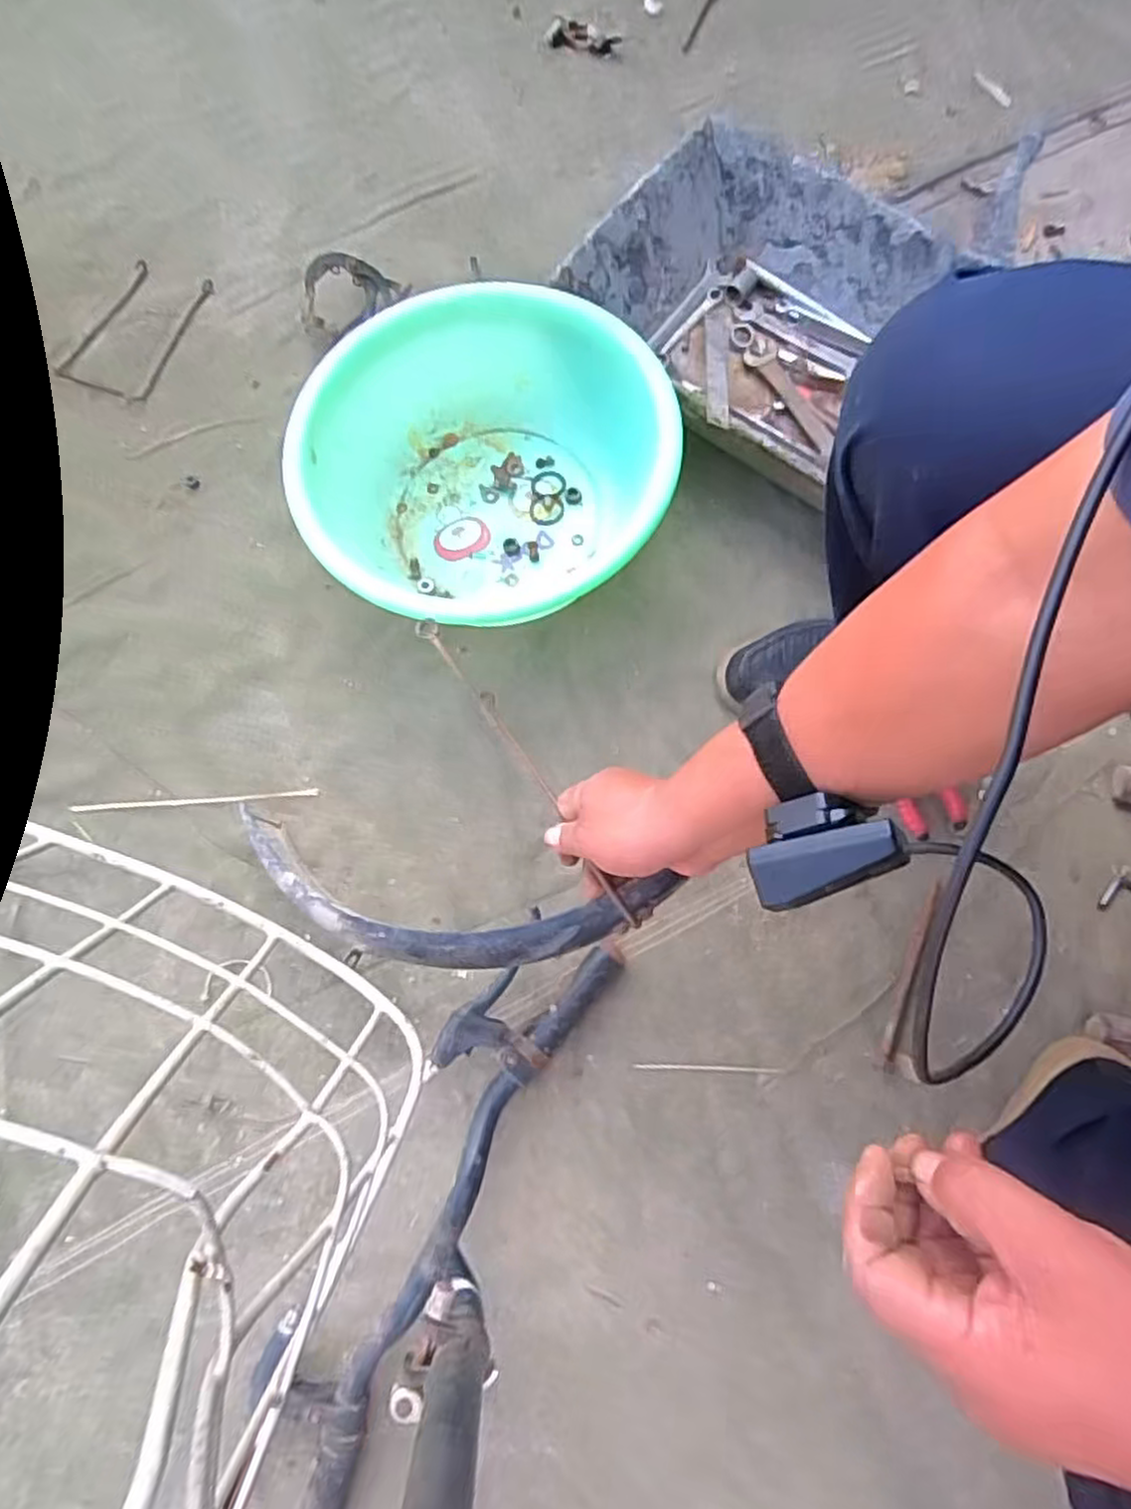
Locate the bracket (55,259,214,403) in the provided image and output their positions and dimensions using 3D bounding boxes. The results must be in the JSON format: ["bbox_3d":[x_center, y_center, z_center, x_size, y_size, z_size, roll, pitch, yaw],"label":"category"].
[{"bbox_3d":[-0.485,-0.479,0.833,0.099,0.007,0.173,21,76,6],"label":"bracket"}]

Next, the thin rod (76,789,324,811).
[{"bbox_3d":[-0.353,0.044,0.705,0.229,0.008,0.008,-4,75,-1],"label":"thin rod"}]

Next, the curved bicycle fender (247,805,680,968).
[{"bbox_3d":[-0.106,0.114,0.566,0.380,0.051,0.096,4,74,22],"label":"curved bicycle fender"}]

